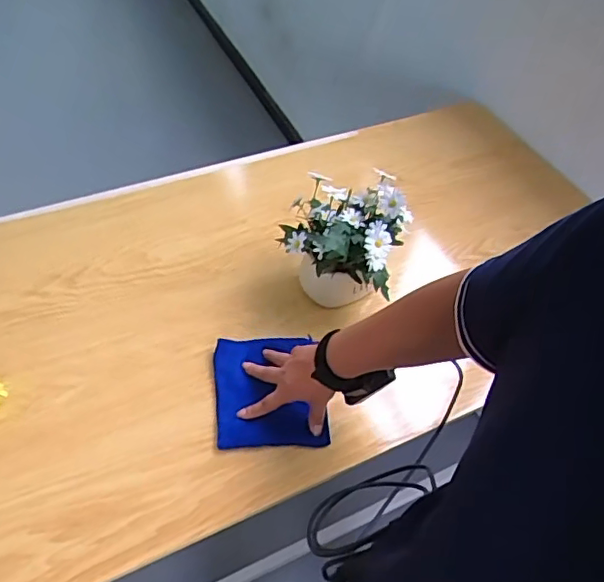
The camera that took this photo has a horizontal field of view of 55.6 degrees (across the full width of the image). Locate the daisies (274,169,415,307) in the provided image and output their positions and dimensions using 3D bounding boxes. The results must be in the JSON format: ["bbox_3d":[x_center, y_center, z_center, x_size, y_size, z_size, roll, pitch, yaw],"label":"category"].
[{"bbox_3d":[0.058,-0.074,0.820,0.167,0.182,0.158,14,52,5],"label":"daisies"}]

